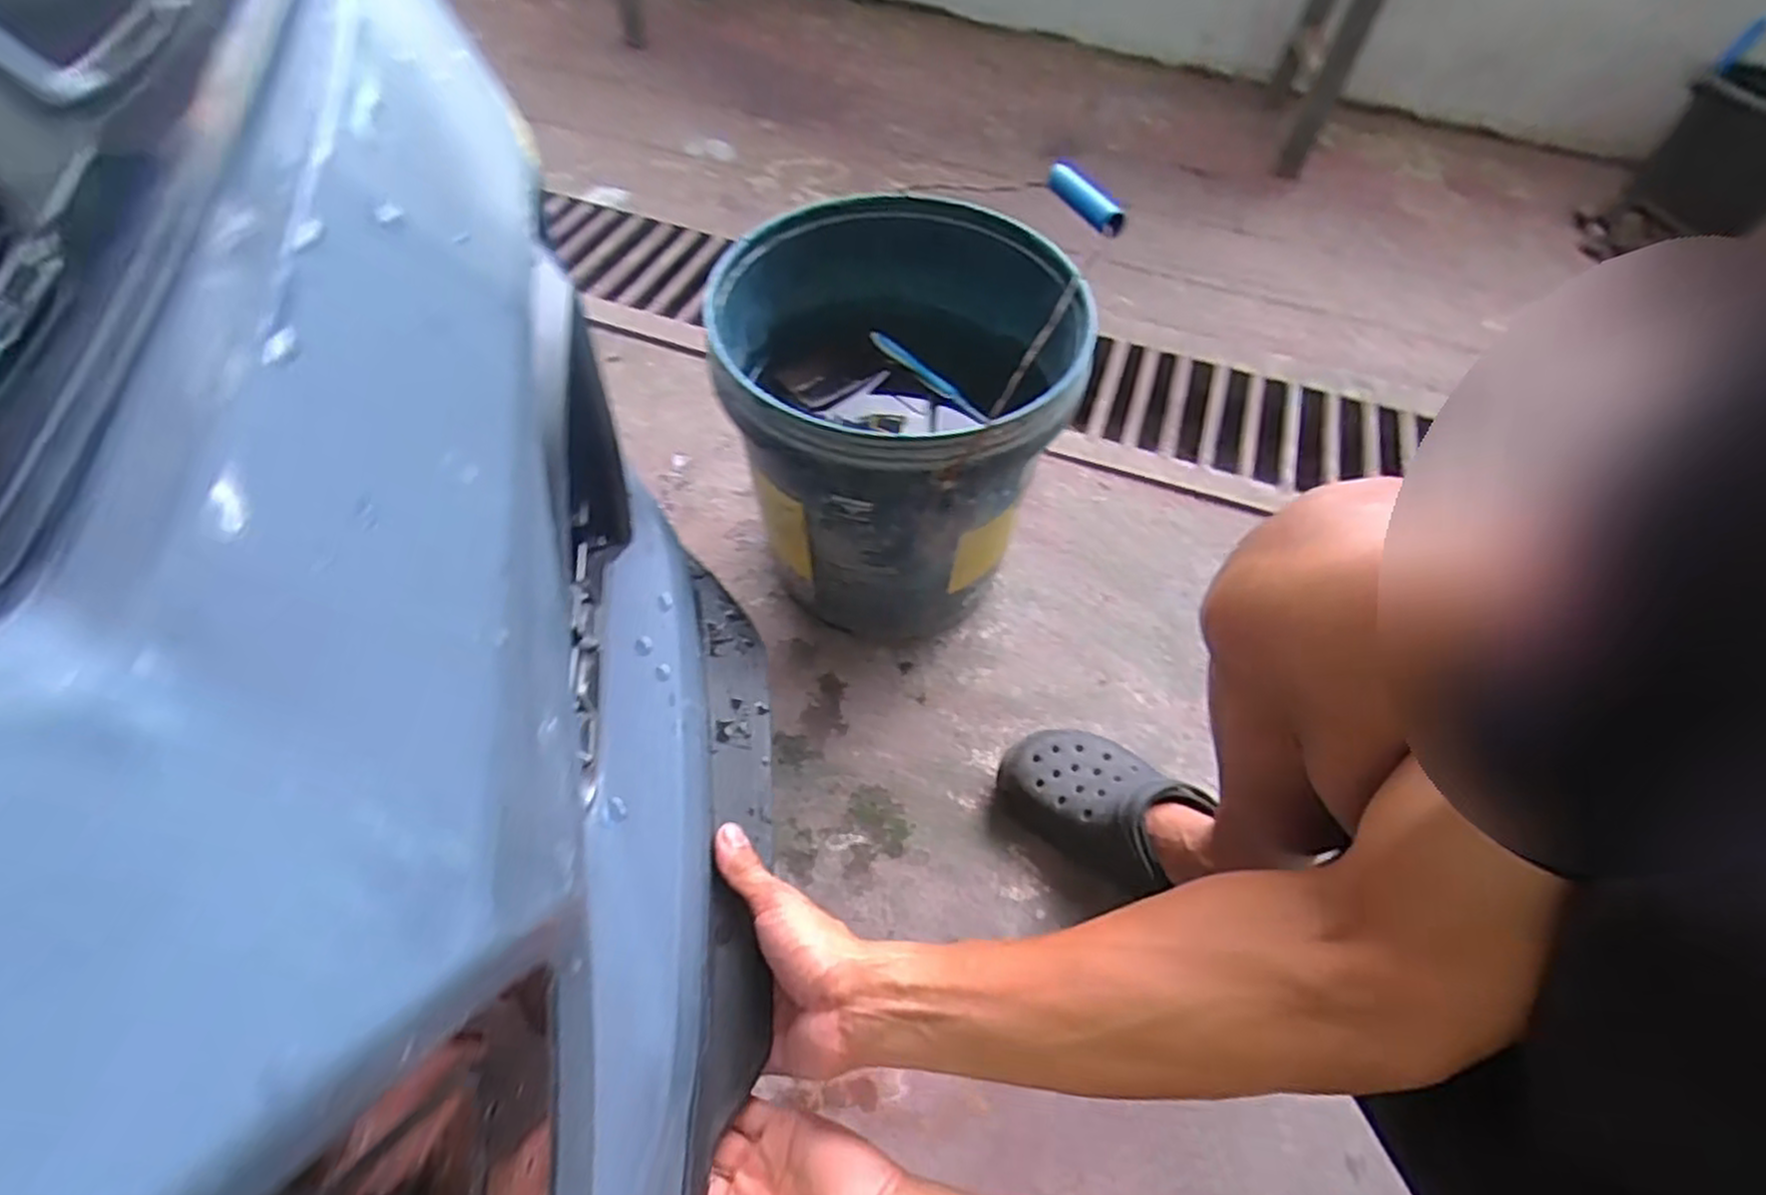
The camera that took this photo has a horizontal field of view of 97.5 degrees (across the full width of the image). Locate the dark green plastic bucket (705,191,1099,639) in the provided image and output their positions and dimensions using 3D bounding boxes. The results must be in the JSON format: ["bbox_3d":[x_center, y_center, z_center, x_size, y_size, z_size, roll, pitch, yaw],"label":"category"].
[{"bbox_3d":[0.011,-0.166,0.743,0.299,0.300,0.312,1,58,-2],"label":"dark green plastic bucket"}]

